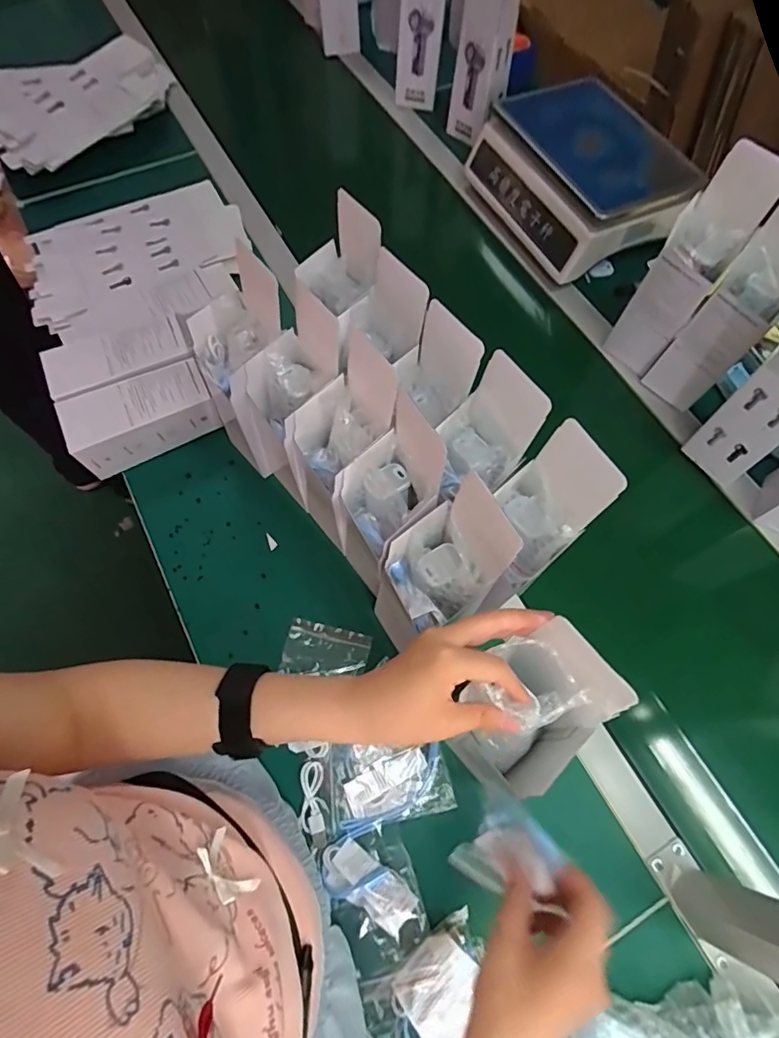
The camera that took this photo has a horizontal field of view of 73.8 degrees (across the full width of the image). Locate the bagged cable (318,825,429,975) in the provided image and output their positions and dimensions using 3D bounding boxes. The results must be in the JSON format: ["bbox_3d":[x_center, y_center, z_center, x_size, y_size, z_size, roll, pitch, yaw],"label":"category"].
[{"bbox_3d":[-0.013,0.337,0.463,0.076,0.012,0.099,-19,68,-9],"label":"bagged cable"}]

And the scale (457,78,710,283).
[{"bbox_3d":[0.286,-0.523,0.788,0.226,0.123,0.293,-25,69,-12],"label":"scale"}]

